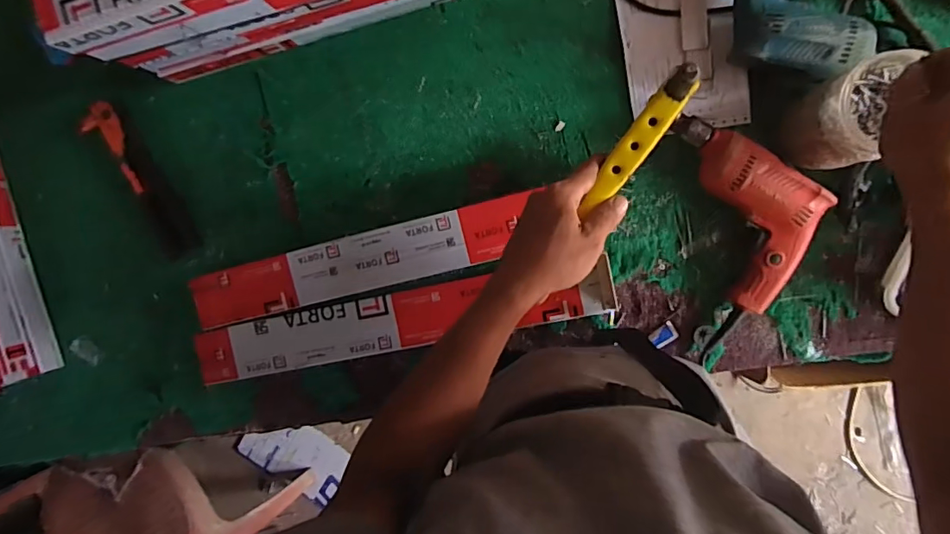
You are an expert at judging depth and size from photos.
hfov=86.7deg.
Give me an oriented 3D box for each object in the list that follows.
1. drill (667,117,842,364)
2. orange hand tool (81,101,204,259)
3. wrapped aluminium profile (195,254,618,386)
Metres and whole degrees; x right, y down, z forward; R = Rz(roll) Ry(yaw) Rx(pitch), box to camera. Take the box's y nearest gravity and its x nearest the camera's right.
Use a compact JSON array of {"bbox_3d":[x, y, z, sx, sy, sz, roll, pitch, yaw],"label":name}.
[{"bbox_3d":[0.338,-0.063,0.612,0.158,0.058,0.270,-12,93,8],"label":"drill"},{"bbox_3d":[-0.475,-0.123,0.719,0.059,0.022,0.230,-30,91,8],"label":"orange hand tool"},{"bbox_3d":[-0.104,0.075,0.686,0.579,0.039,0.086,-11,93,8],"label":"wrapped aluminium profile"}]

